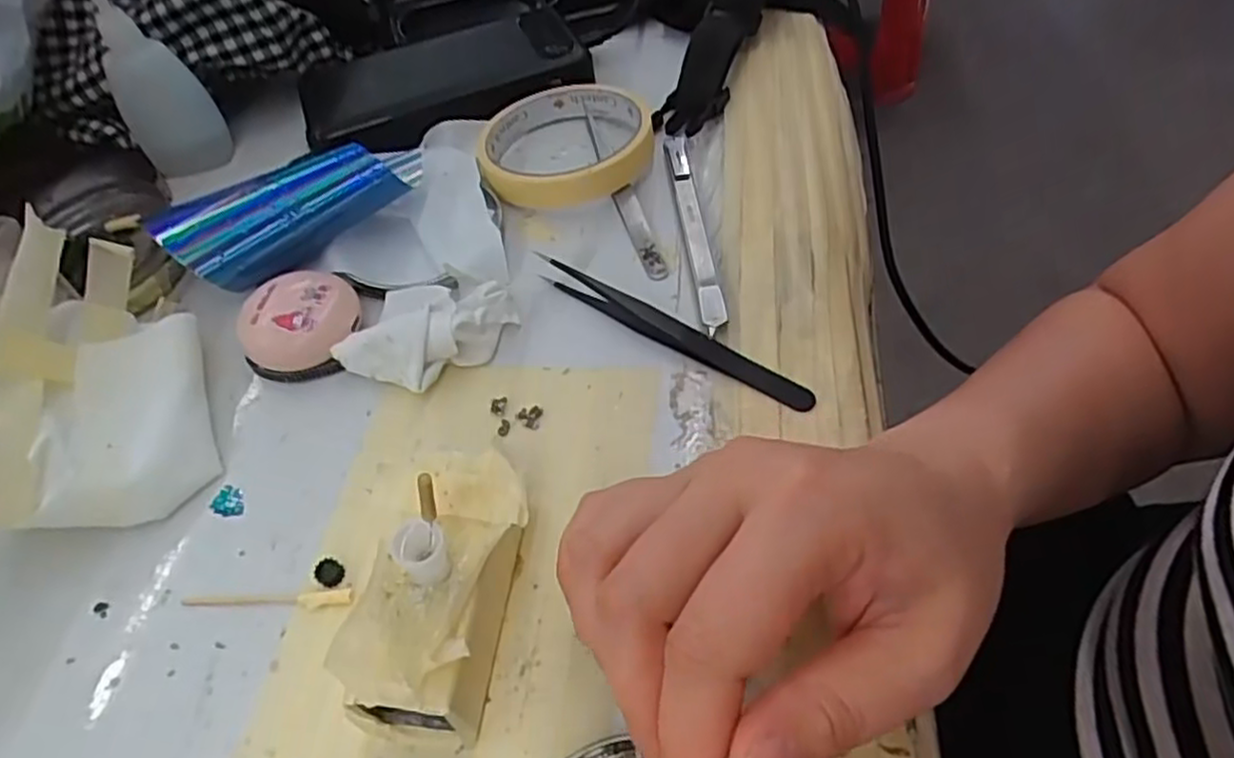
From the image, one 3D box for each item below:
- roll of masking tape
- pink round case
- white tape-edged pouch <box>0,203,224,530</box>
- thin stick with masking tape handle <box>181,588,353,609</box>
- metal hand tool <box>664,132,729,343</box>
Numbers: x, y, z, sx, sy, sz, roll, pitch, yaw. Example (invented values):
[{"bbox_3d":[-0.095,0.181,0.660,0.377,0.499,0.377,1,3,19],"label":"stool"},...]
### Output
[{"bbox_3d":[-0.026,-0.121,0.374,0.085,0.021,0.085,-2,52,3],"label":"roll of masking tape"},{"bbox_3d":[-0.131,-0.023,0.310,0.044,0.024,0.043,-2,52,3],"label":"pink round case"},{"bbox_3d":[-0.198,0.000,0.275,0.067,0.062,0.109,-19,53,-10],"label":"white tape-edged pouch"},{"bbox_3d":[-0.118,0.074,0.247,0.059,0.004,0.007,-3,52,2],"label":"thin stick with masking tape handle"},{"bbox_3d":[0.035,-0.071,0.338,0.012,0.005,0.132,-6,52,0],"label":"metal hand tool"}]

